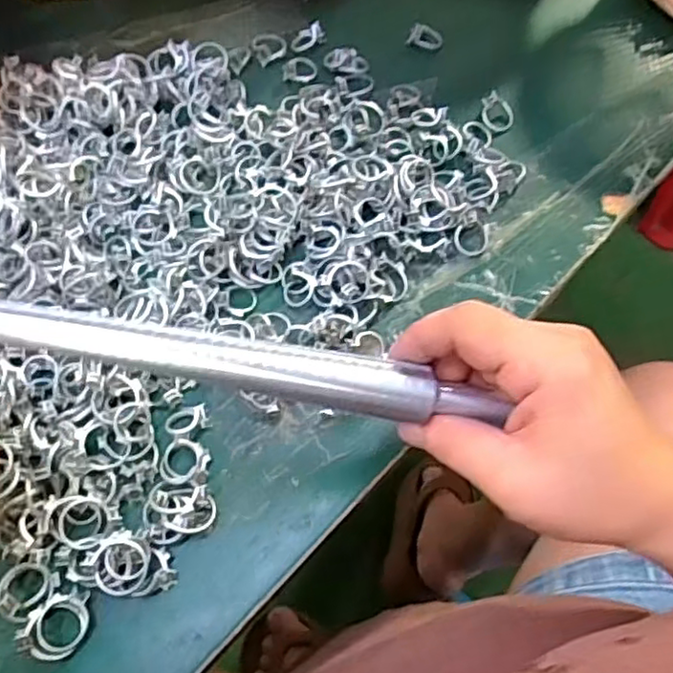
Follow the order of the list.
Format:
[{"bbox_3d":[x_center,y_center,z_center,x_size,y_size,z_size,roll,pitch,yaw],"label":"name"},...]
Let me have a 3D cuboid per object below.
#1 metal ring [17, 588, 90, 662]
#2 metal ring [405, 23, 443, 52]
[{"bbox_3d":[-0.120,0.123,0.284,0.024,0.007,0.030,22,67,10],"label":"metal ring"},{"bbox_3d":[0.057,-0.193,0.424,0.023,0.014,0.010,-1,65,0],"label":"metal ring"}]

